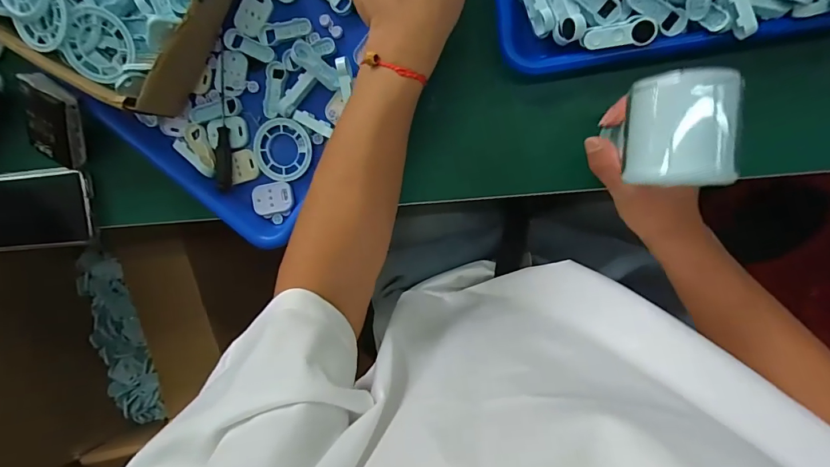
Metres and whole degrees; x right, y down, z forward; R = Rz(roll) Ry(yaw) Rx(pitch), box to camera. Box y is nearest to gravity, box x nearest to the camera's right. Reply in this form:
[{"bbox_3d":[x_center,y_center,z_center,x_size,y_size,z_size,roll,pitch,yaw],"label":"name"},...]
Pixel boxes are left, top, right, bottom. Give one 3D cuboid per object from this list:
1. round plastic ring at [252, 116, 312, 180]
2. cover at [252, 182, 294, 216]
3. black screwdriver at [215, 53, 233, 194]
[{"bbox_3d":[-0.124,-0.078,0.394,0.057,0.004,0.055,1,95,8],"label":"round plastic ring"},{"bbox_3d":[-0.137,-0.034,0.406,0.038,0.005,0.030,-9,94,9],"label":"cover"},{"bbox_3d":[-0.182,-0.103,0.398,0.014,0.010,0.125,0,95,8],"label":"black screwdriver"}]

